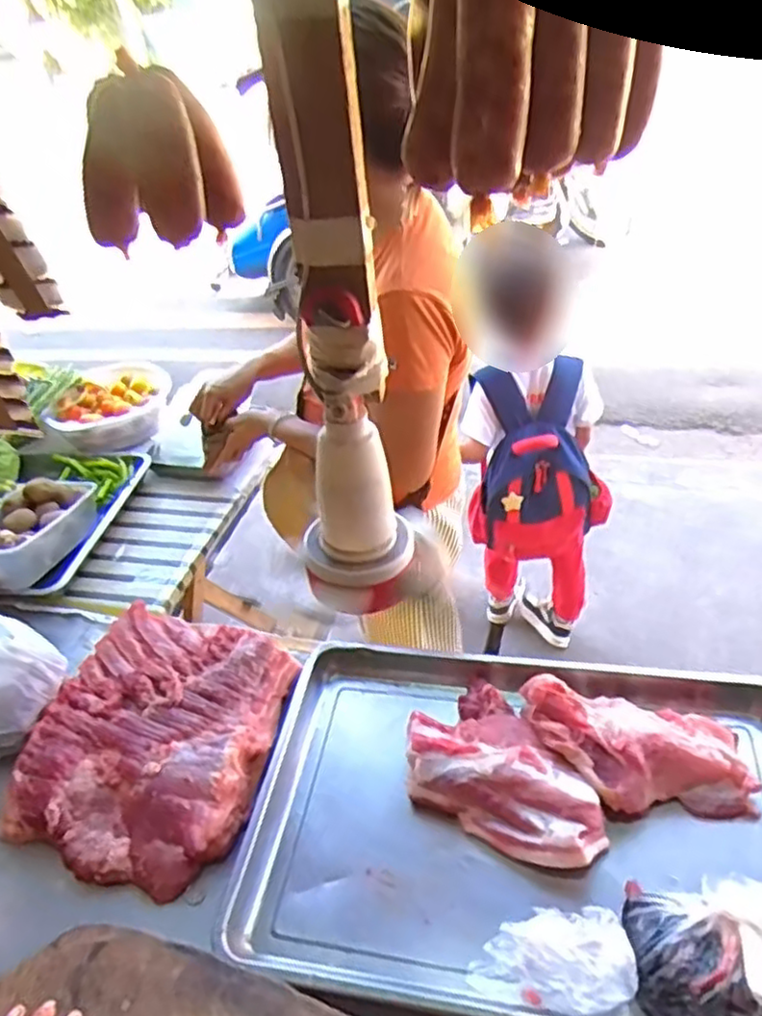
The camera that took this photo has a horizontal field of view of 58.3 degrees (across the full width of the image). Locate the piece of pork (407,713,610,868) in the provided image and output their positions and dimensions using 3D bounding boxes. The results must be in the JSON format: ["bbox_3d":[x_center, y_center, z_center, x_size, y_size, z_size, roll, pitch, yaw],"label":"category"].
[{"bbox_3d":[0.126,0.305,0.746,0.234,0.044,0.101,17,45,26],"label":"piece of pork"}]

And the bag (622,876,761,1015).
[{"bbox_3d":[0.288,0.388,0.601,0.155,0.063,0.135,4,41,13],"label":"bag"}]

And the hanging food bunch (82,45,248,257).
[{"bbox_3d":[-0.122,-0.178,0.353,0.070,0.077,0.054,5,41,14],"label":"hanging food bunch"}]

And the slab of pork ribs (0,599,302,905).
[{"bbox_3d":[-0.282,0.279,0.852,0.301,0.051,0.332,4,41,13],"label":"slab of pork ribs"}]

